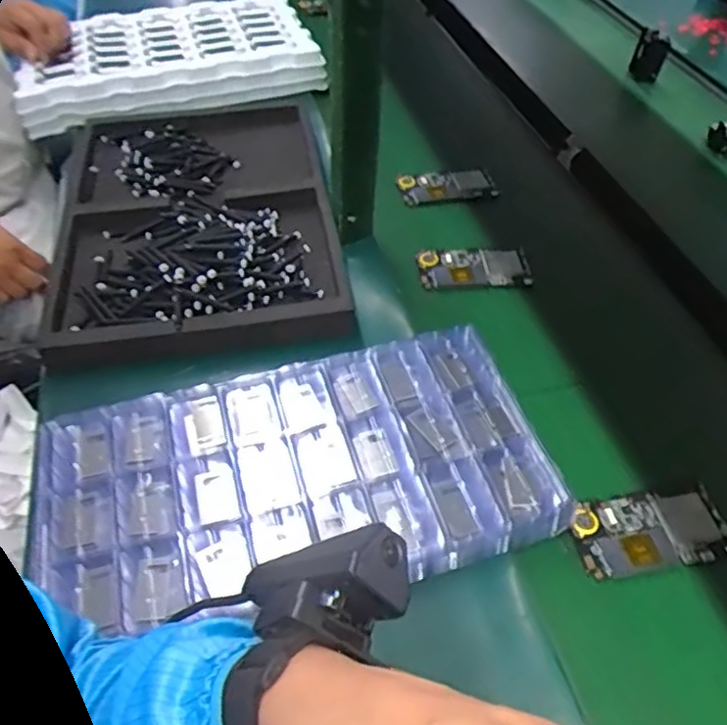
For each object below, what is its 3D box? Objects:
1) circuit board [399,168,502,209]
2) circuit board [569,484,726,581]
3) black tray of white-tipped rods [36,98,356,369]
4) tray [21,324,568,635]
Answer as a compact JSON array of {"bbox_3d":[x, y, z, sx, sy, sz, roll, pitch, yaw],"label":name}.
[{"bbox_3d":[0.106,-0.225,0.846,0.121,0.010,0.051,-9,67,-5],"label":"circuit board"},{"bbox_3d":[0.225,0.132,0.520,0.124,0.009,0.063,-6,45,-9],"label":"circuit board"},{"bbox_3d":[-0.202,-0.183,0.782,0.313,0.060,0.466,-7,45,-10],"label":"black tray of white-tipped rods"},{"bbox_3d":[-0.057,0.086,0.527,0.386,0.038,0.207,-10,46,-12],"label":"tray"}]

